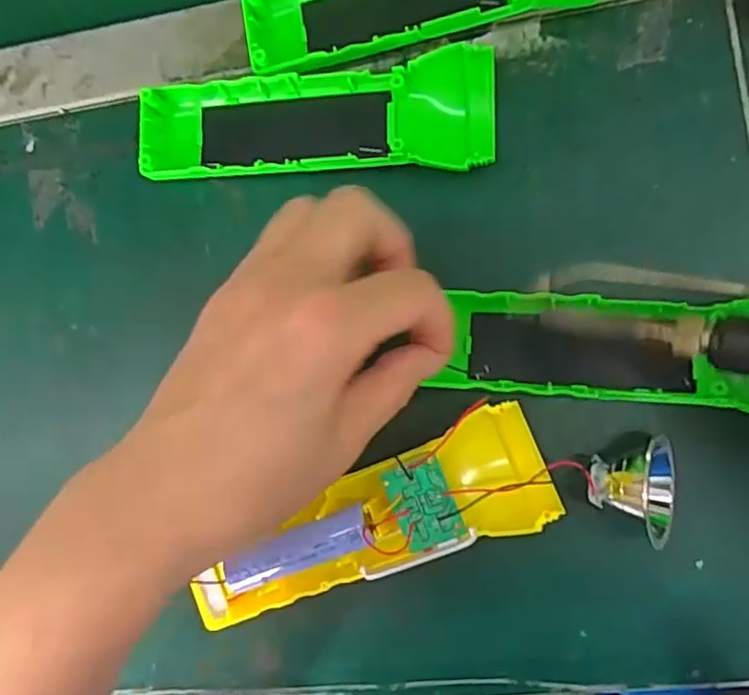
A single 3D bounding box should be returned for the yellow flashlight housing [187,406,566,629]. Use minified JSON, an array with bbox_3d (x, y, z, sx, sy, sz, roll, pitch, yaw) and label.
[{"bbox_3d":[-0.004,0.075,0.264,0.160,0.036,0.047,-23,85,6],"label":"yellow flashlight housing"}]

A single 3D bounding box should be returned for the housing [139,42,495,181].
[{"bbox_3d":[-0.028,-0.102,0.280,0.160,0.024,0.047,0,88,8],"label":"housing"}]

